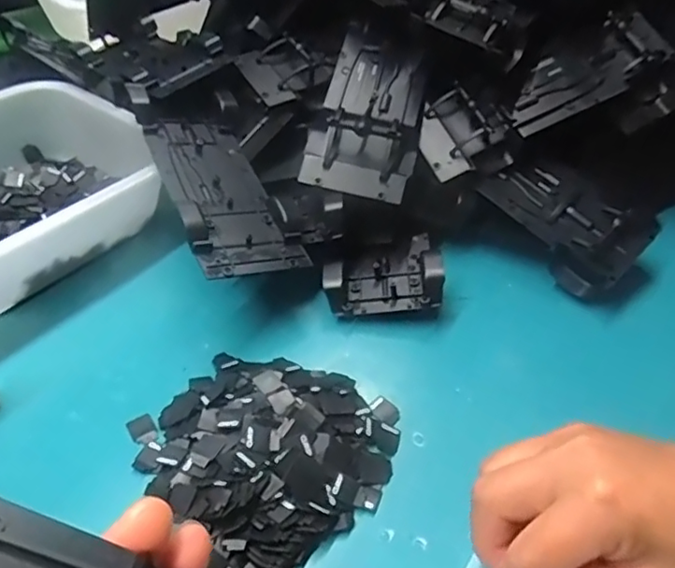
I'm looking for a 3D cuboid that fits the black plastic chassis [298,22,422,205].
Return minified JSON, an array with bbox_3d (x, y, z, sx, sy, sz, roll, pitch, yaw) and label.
[{"bbox_3d":[0.023,-0.131,0.444,0.075,0.034,0.155,10,63,4],"label":"black plastic chassis"}]

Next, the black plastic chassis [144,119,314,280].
[{"bbox_3d":[-0.081,-0.065,0.409,0.068,0.028,0.158,-15,48,-20],"label":"black plastic chassis"}]

